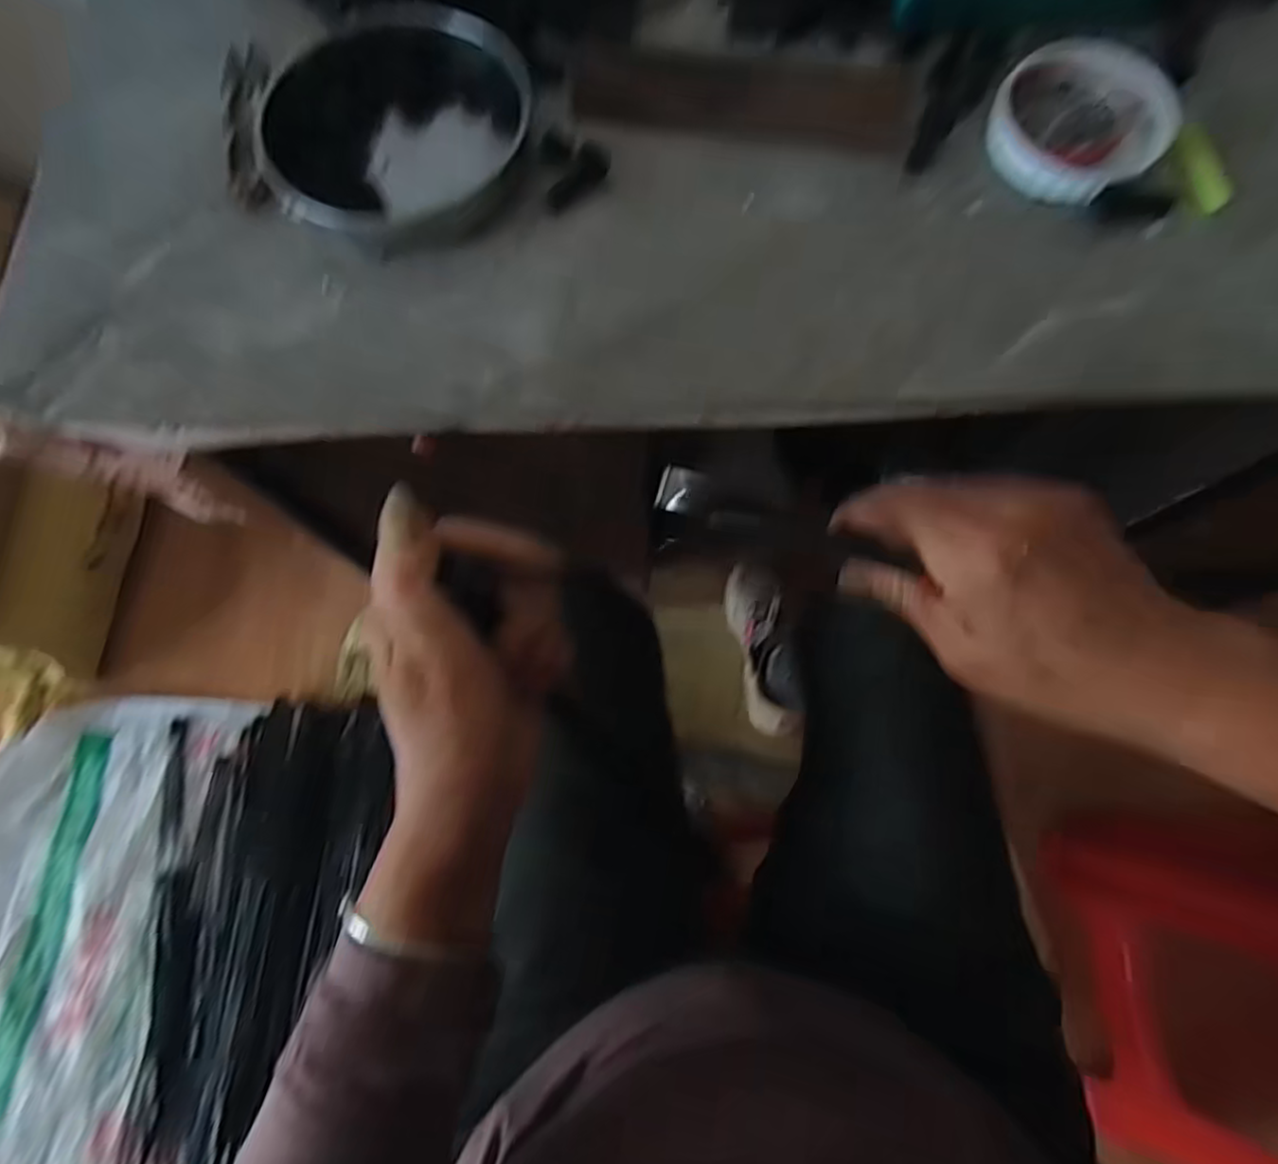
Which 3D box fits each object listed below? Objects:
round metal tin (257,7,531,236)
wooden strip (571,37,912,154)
[{"bbox_3d":[-0.124,-0.254,0.372,0.130,0.027,0.141,0,74,1],"label":"round metal tin"},{"bbox_3d":[0.058,-0.274,0.388,0.188,0.006,0.063,11,75,4],"label":"wooden strip"}]

